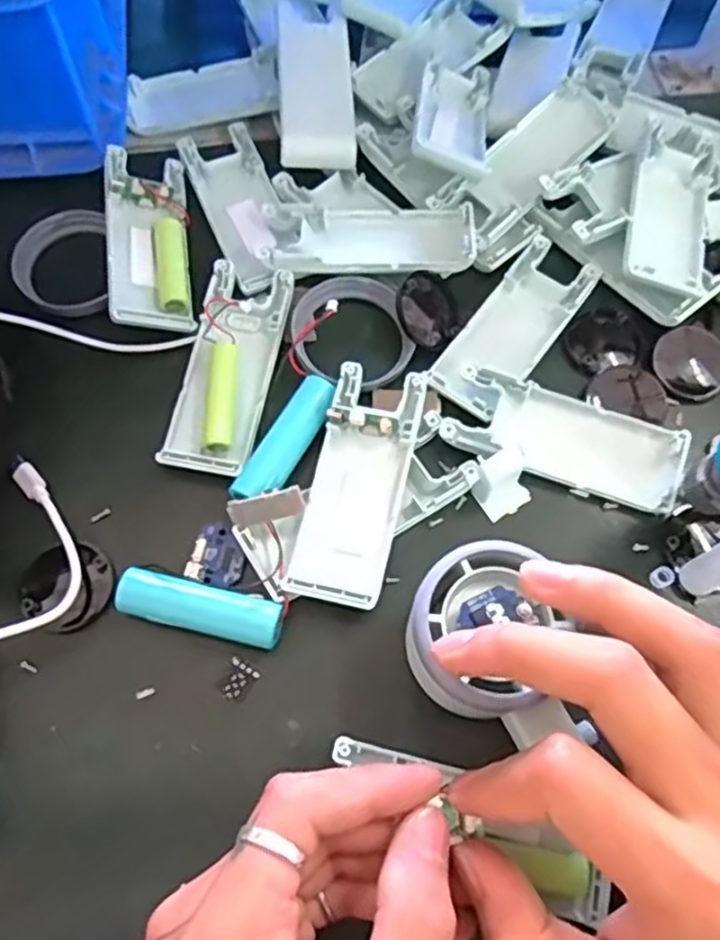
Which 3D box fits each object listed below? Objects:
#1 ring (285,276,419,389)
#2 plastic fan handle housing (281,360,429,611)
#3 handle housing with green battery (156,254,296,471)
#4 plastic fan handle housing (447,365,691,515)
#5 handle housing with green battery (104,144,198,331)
[{"bbox_3d":[-0.006,-0.066,0.343,0.056,0.017,0.059,0,68,-1],"label":"ring"},{"bbox_3d":[-0.001,0.005,0.308,0.039,0.018,0.103,14,68,4],"label":"plastic fan handle housing"},{"bbox_3d":[-0.061,-0.048,0.333,0.039,0.011,0.102,12,68,4],"label":"handle housing with green battery"},{"bbox_3d":[0.092,-0.014,0.323,0.102,0.013,0.039,18,69,6],"label":"plastic fan handle housing"},{"bbox_3d":[-0.105,-0.115,0.354,0.038,0.014,0.102,-7,68,-4],"label":"handle housing with green battery"}]

